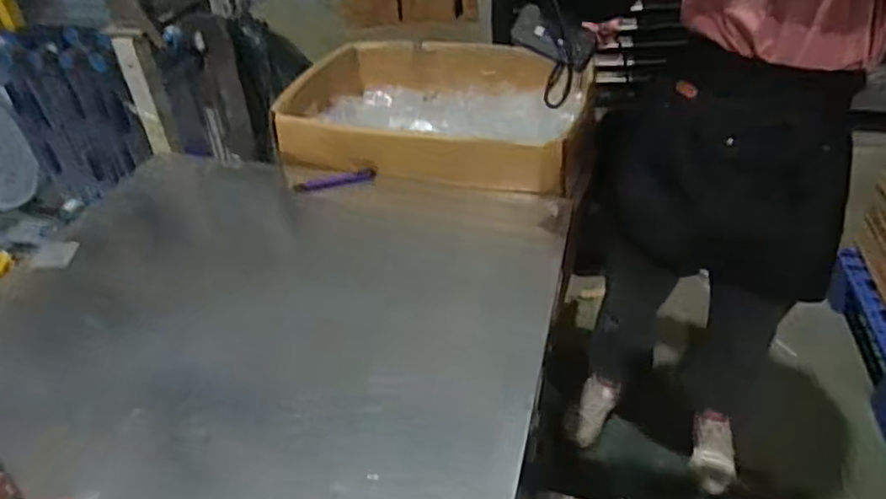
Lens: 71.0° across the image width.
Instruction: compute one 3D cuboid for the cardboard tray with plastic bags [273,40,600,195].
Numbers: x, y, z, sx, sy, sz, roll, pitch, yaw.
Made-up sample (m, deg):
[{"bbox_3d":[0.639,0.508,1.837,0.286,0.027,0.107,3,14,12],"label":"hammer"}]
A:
[{"bbox_3d":[-0.018,-0.273,1.247,0.593,0.142,0.385,10,40,16],"label":"cardboard tray with plastic bags"}]

